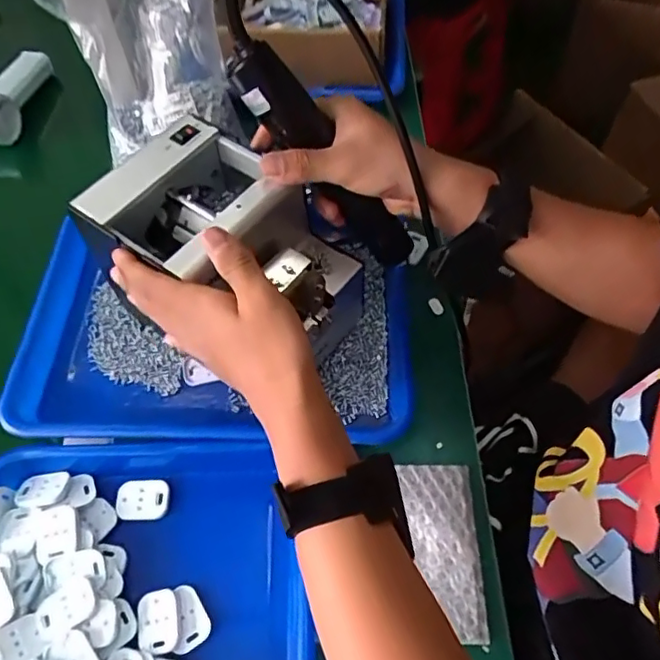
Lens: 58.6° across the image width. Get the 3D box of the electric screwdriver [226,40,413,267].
[{"bbox_3d":[-0.002,-0.127,0.453,0.041,0.204,0.033,-3,53,39],"label":"electric screwdriver"}]

